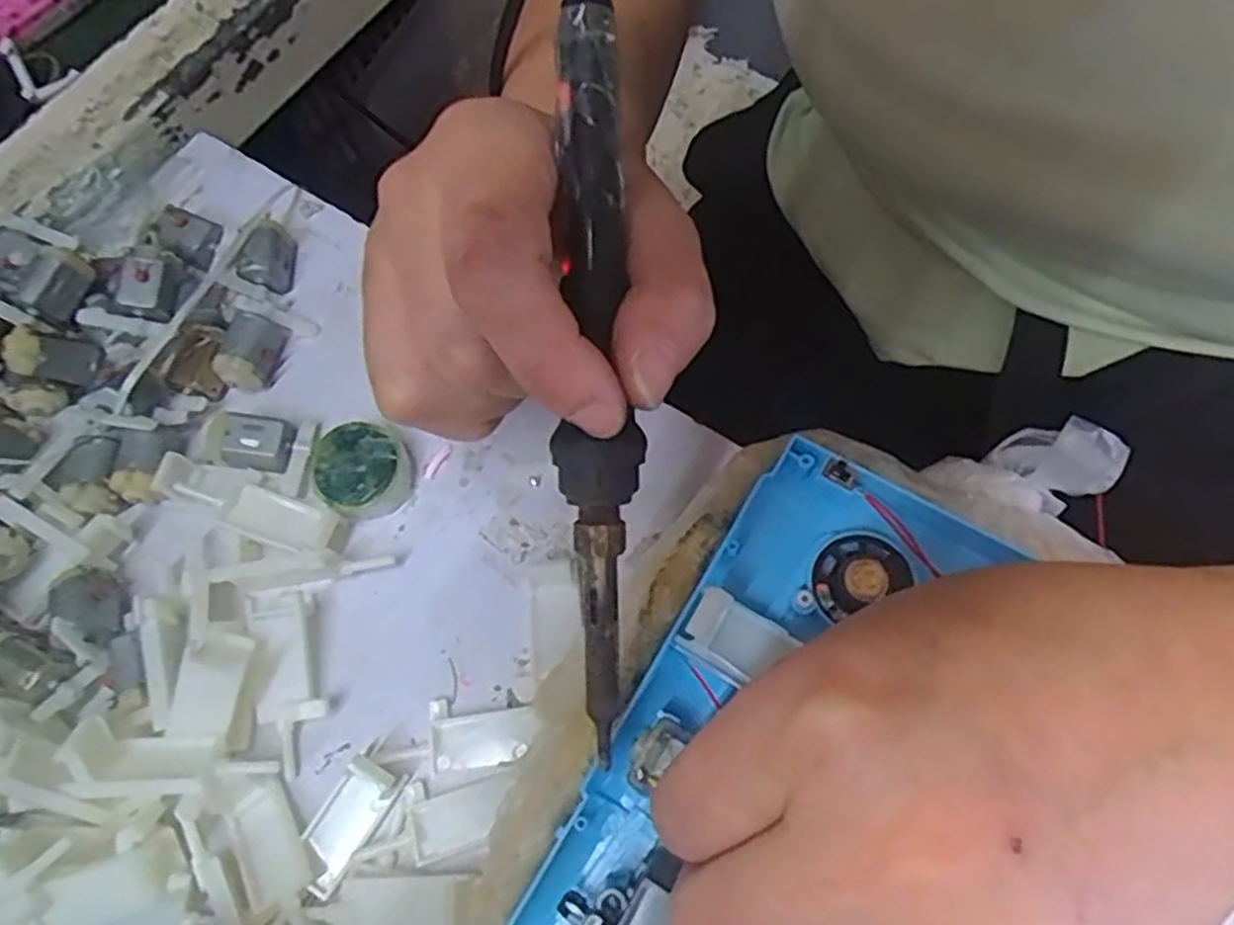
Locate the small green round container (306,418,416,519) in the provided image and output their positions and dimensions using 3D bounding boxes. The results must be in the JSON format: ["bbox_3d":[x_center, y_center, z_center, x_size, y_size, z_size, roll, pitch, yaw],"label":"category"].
[{"bbox_3d":[-0.092,0.003,0.283,0.033,0.016,0.032,-1,68,2],"label":"small green round container"}]

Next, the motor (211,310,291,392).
[{"bbox_3d":[-0.142,-0.043,0.304,0.019,0.019,0.030,11,69,7],"label":"motor"}]

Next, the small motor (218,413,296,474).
[{"bbox_3d":[-0.131,-0.007,0.288,0.023,0.015,0.019,5,68,5],"label":"small motor"}]

